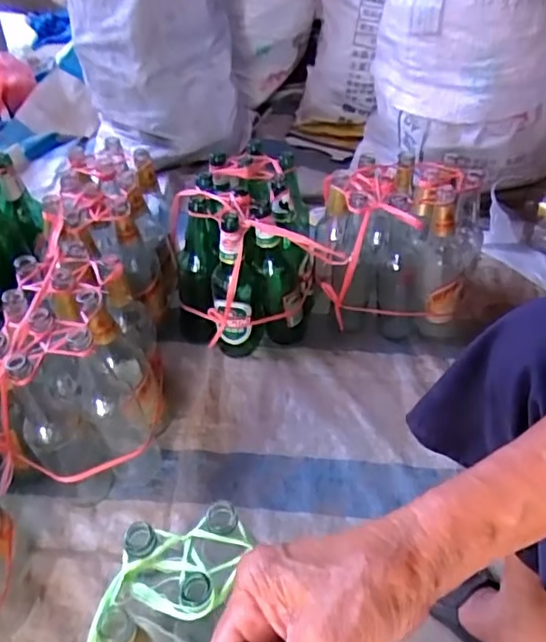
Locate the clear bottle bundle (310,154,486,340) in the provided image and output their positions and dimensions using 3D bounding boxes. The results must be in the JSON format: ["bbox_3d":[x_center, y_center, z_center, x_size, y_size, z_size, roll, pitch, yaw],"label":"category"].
[{"bbox_3d":[0.184,-0.109,0.941,0.260,0.255,0.177,-5,46,-5],"label":"clear bottle bundle"}]

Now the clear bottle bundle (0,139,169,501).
[{"bbox_3d":[-0.267,-0.019,0.854,0.193,0.254,0.509,-3,46,-3],"label":"clear bottle bundle"}]

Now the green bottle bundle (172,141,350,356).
[{"bbox_3d":[-0.036,-0.114,0.949,0.241,0.250,0.235,-3,46,-3],"label":"green bottle bundle"}]

